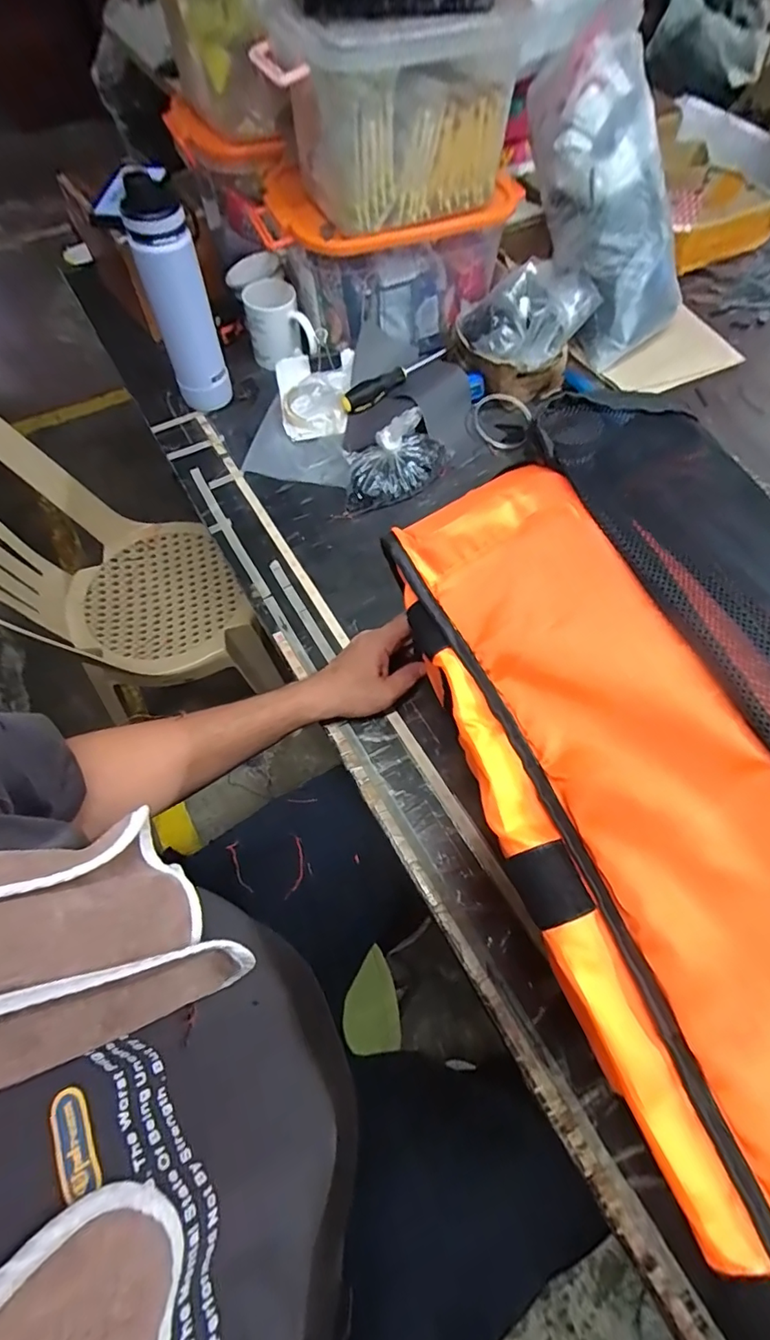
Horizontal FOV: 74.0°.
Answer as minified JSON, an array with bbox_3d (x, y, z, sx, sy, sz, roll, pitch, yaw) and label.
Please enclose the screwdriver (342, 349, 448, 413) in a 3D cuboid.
[{"bbox_3d":[0.020,-0.457,0.787,0.213,0.025,0.028,-42,70,-17],"label":"screwdriver"}]

